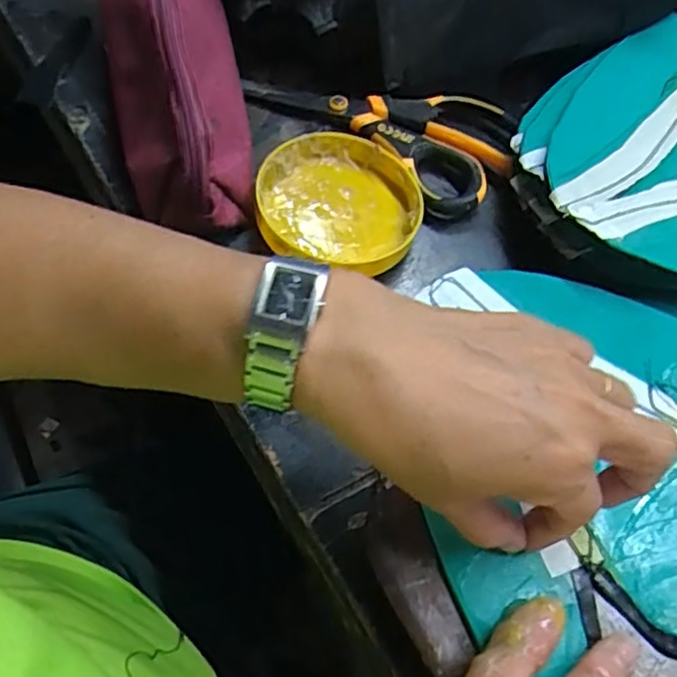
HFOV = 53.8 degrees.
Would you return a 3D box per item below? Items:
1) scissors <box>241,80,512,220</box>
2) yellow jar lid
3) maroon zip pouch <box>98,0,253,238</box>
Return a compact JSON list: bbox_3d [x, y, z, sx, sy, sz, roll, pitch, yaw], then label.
[{"bbox_3d":[0.021,-0.119,0.402,0.163,0.013,0.081,6,63,-1],"label":"scissors"},{"bbox_3d":[0.002,-0.078,0.381,0.089,0.023,0.081,2,63,-3],"label":"yellow jar lid"},{"bbox_3d":[-0.095,-0.168,0.367,0.074,0.067,0.225,-13,80,-10],"label":"maroon zip pouch"}]

